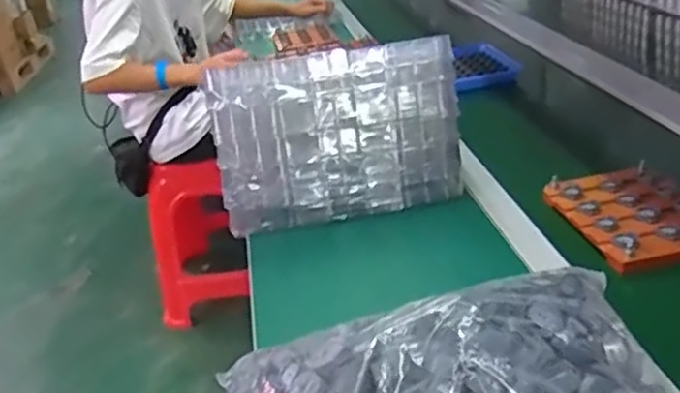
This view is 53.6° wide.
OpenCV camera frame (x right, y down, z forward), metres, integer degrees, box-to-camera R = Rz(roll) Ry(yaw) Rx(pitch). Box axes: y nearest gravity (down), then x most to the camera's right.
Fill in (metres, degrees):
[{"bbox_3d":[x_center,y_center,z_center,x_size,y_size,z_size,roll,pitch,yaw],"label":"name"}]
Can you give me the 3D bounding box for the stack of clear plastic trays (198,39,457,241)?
[{"bbox_3d":[-0.004,-0.073,0.818,0.291,0.190,0.061,-9,27,-3],"label":"stack of clear plastic trays"}]

